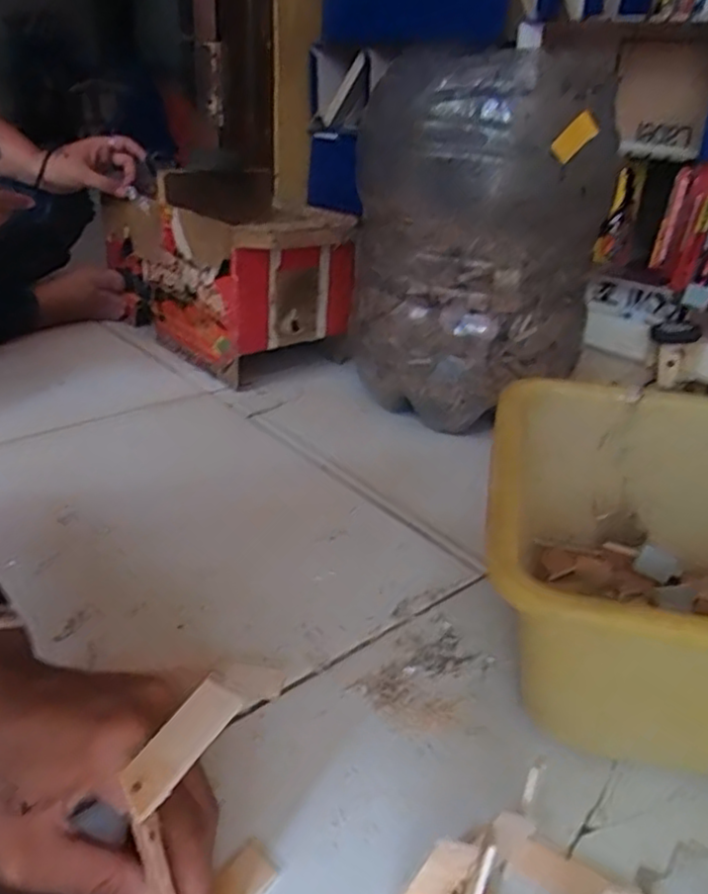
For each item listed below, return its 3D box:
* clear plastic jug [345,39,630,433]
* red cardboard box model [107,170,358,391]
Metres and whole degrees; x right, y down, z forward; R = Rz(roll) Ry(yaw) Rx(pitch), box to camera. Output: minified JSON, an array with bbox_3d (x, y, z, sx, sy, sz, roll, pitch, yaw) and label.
[{"bbox_3d":[0.112,-0.203,0.716,0.226,0.331,0.248,1,27,-3],"label":"clear plastic jug"},{"bbox_3d":[-0.156,-0.214,0.877,0.171,0.181,0.365,-19,34,-36],"label":"red cardboard box model"}]

